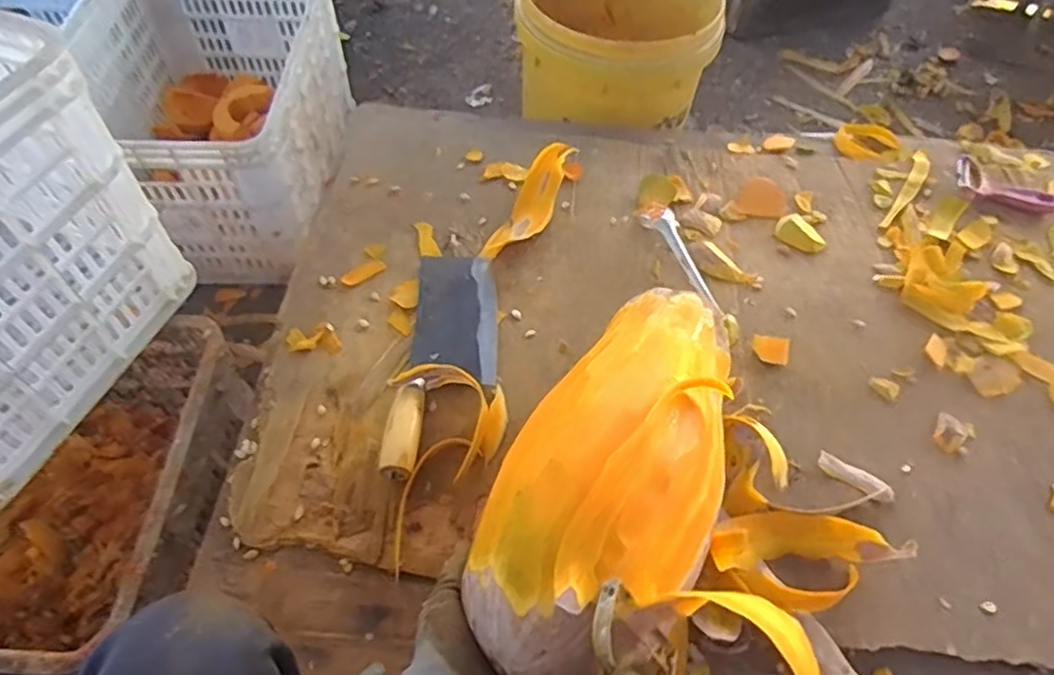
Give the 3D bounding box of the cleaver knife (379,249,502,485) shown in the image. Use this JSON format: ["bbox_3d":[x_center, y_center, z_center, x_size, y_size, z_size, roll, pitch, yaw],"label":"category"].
[{"bbox_3d":[-0.075,0.017,0.642,0.088,0.033,0.269,4,53,1],"label":"cleaver knife"}]

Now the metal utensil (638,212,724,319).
[{"bbox_3d":[0.177,-0.086,0.730,0.032,0.018,0.145,-23,71,-18],"label":"metal utensil"}]

